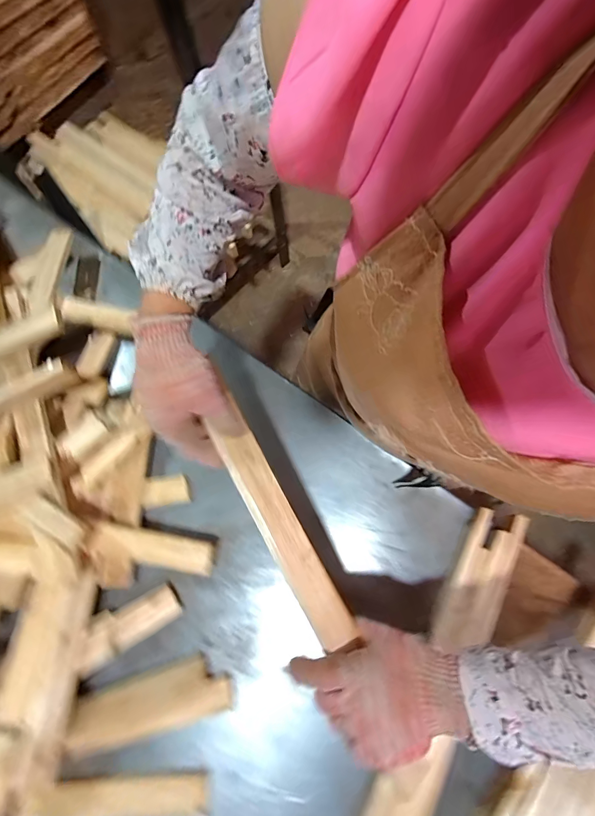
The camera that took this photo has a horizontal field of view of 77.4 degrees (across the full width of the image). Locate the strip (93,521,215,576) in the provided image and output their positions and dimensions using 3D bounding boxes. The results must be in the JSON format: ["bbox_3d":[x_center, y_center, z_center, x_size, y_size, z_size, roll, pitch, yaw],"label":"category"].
[{"bbox_3d":[-0.200,0.196,0.521,0.167,0.021,0.046,13,50,0],"label":"strip"}]

